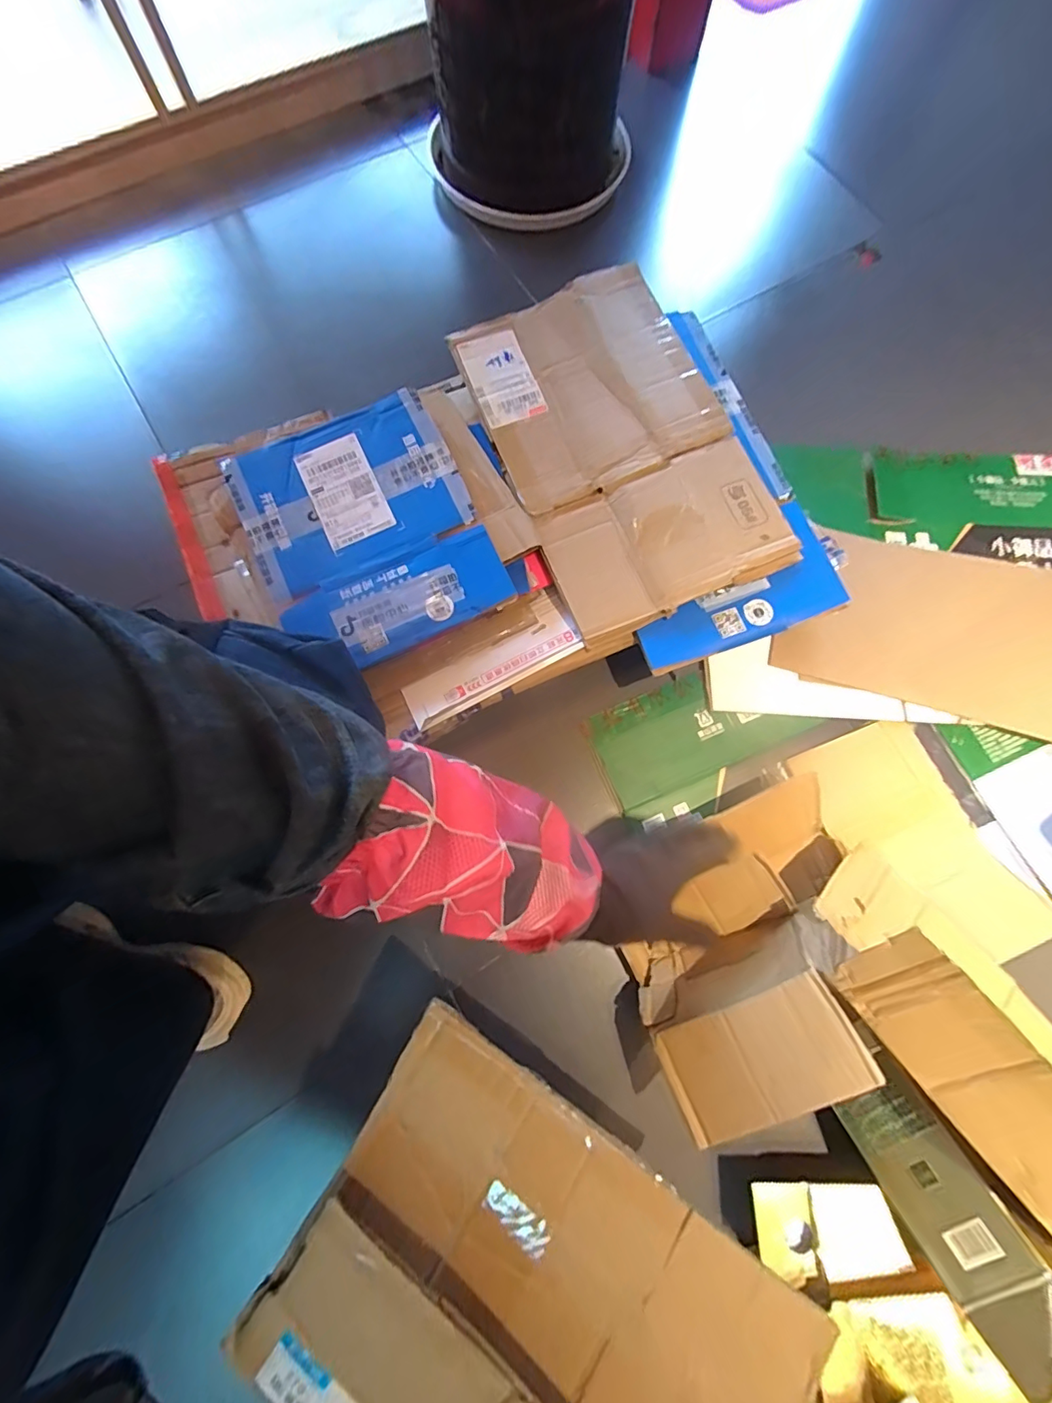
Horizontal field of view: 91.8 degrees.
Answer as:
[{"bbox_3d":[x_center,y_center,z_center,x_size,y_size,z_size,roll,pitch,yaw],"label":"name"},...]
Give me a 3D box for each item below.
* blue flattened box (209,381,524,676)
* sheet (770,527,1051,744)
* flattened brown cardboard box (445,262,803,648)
[{"bbox_3d":[-0.178,-0.193,0.560,0.236,0.019,0.296,-24,76,-7],"label":"blue flattened box"},{"bbox_3d":[0.529,-0.093,0.649,0.406,0.014,0.230,12,74,0],"label":"sheet"},{"bbox_3d":[0.105,-0.311,0.608,0.262,0.027,0.445,-21,76,-6],"label":"flattened brown cardboard box"}]

